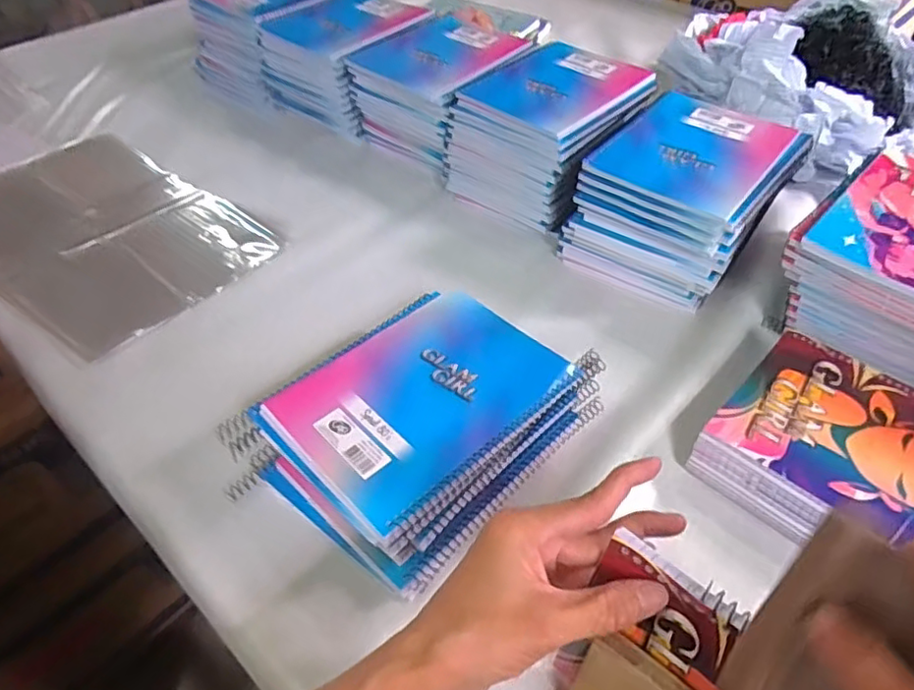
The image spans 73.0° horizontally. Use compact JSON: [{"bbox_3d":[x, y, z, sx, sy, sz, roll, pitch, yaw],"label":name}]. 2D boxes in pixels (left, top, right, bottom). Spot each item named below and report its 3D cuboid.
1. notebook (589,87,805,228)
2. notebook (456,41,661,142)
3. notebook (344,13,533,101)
[{"bbox_3d":[0.240,-0.200,0.617,0.145,0.006,0.192,30,53,25],"label":"notebook"},{"bbox_3d":[0.119,-0.304,0.720,0.148,0.005,0.201,35,55,27],"label":"notebook"},{"bbox_3d":[-0.016,-0.364,0.772,0.152,0.016,0.178,32,54,26],"label":"notebook"}]

